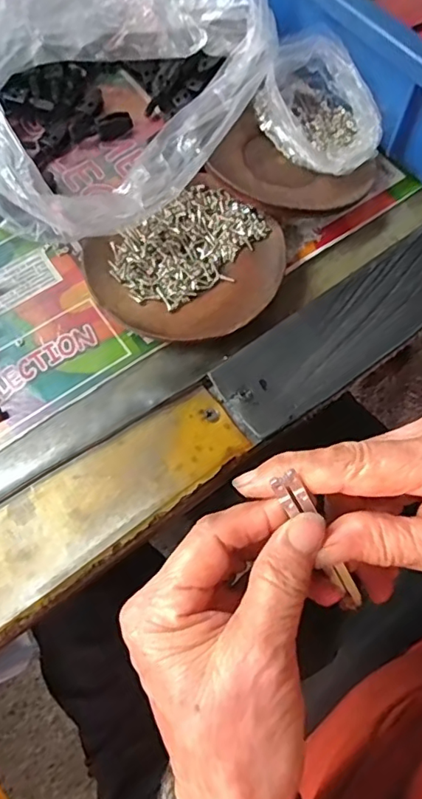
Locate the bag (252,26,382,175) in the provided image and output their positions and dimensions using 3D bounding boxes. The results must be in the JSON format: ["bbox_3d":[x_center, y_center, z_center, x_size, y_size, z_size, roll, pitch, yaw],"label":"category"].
[{"bbox_3d":[0.066,-0.180,0.331,0.056,0.040,0.090,-30,74,-11],"label":"bag"}]

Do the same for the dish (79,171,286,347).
[{"bbox_3d":[-0.012,-0.079,0.310,0.108,0.020,0.096,-32,74,-12],"label":"dish"}]

